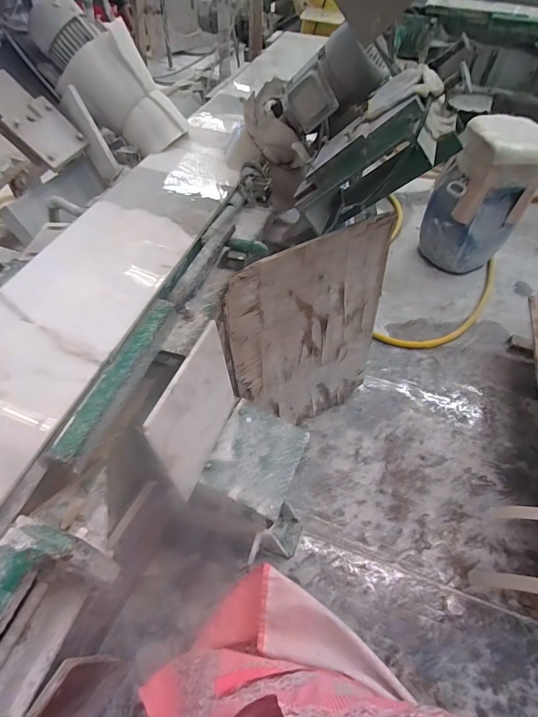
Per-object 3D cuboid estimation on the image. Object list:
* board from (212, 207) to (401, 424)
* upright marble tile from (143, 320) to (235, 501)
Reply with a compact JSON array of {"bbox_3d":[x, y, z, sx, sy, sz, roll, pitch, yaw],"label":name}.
[{"bbox_3d":[0.132,-0.040,1.213,0.537,0.724,0.036,-27,51,-16],"label":"board"},{"bbox_3d":[-0.159,0.119,0.888,0.012,0.291,0.300,11,52,17],"label":"upright marble tile"}]

